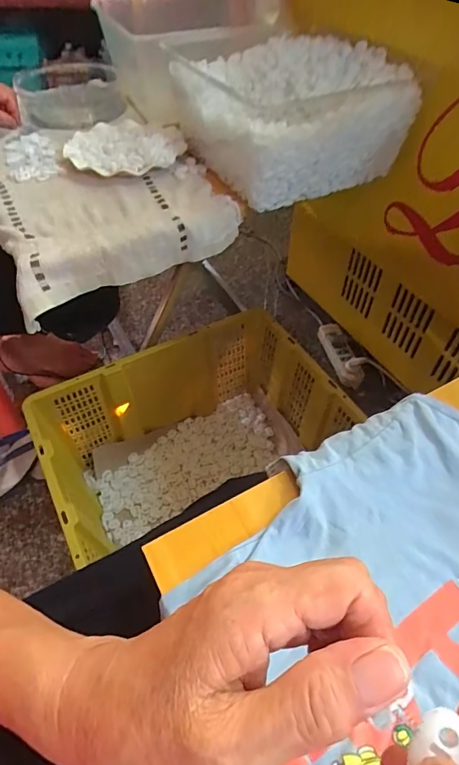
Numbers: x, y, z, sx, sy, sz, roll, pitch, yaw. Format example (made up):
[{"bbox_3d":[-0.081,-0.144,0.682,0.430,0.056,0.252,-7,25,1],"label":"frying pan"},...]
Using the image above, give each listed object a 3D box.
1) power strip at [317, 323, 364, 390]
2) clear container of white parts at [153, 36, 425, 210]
[{"bbox_3d":[0.280,-0.066,1.084,0.057,0.047,0.224,-8,53,-6],"label":"power strip"},{"bbox_3d":[0.079,-0.443,0.699,0.277,0.128,0.361,-20,55,-15],"label":"clear container of white parts"}]

